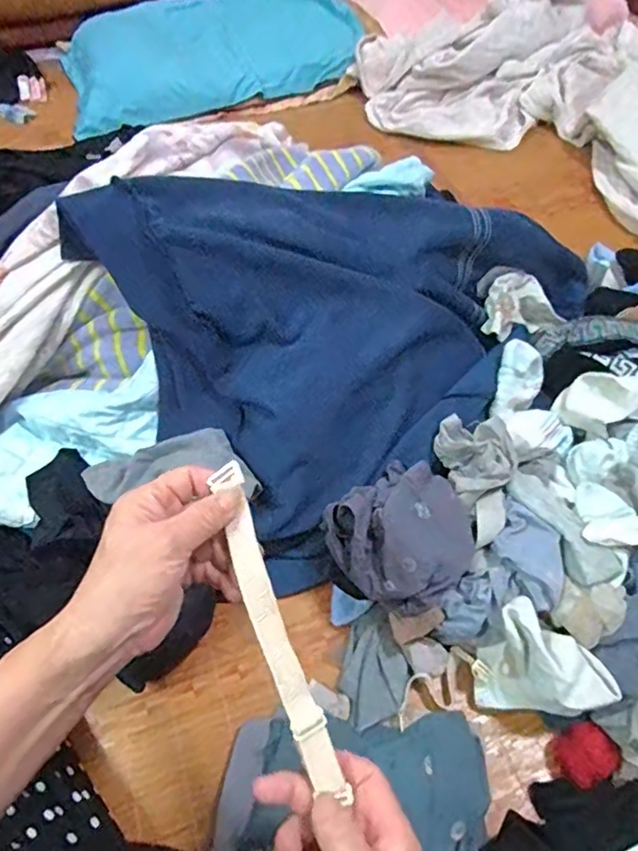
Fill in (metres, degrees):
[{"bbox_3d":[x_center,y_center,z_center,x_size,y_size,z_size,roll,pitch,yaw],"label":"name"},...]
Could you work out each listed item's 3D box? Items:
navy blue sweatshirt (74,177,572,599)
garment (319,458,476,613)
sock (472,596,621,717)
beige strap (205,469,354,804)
[{"bbox_3d":[0.069,-0.160,0.691,0.622,0.274,0.381,-37,64,-20],"label":"navy blue sweatshirt"},{"bbox_3d":[0.085,0.112,0.589,0.133,0.050,0.136,-1,54,1],"label":"garment"},{"bbox_3d":[0.209,0.241,0.552,0.087,0.090,0.107,-38,61,-23],"label":"sock"},{"bbox_3d":[-0.028,0.129,0.363,0.022,0.010,0.213,-19,82,-10],"label":"beige strap"}]

